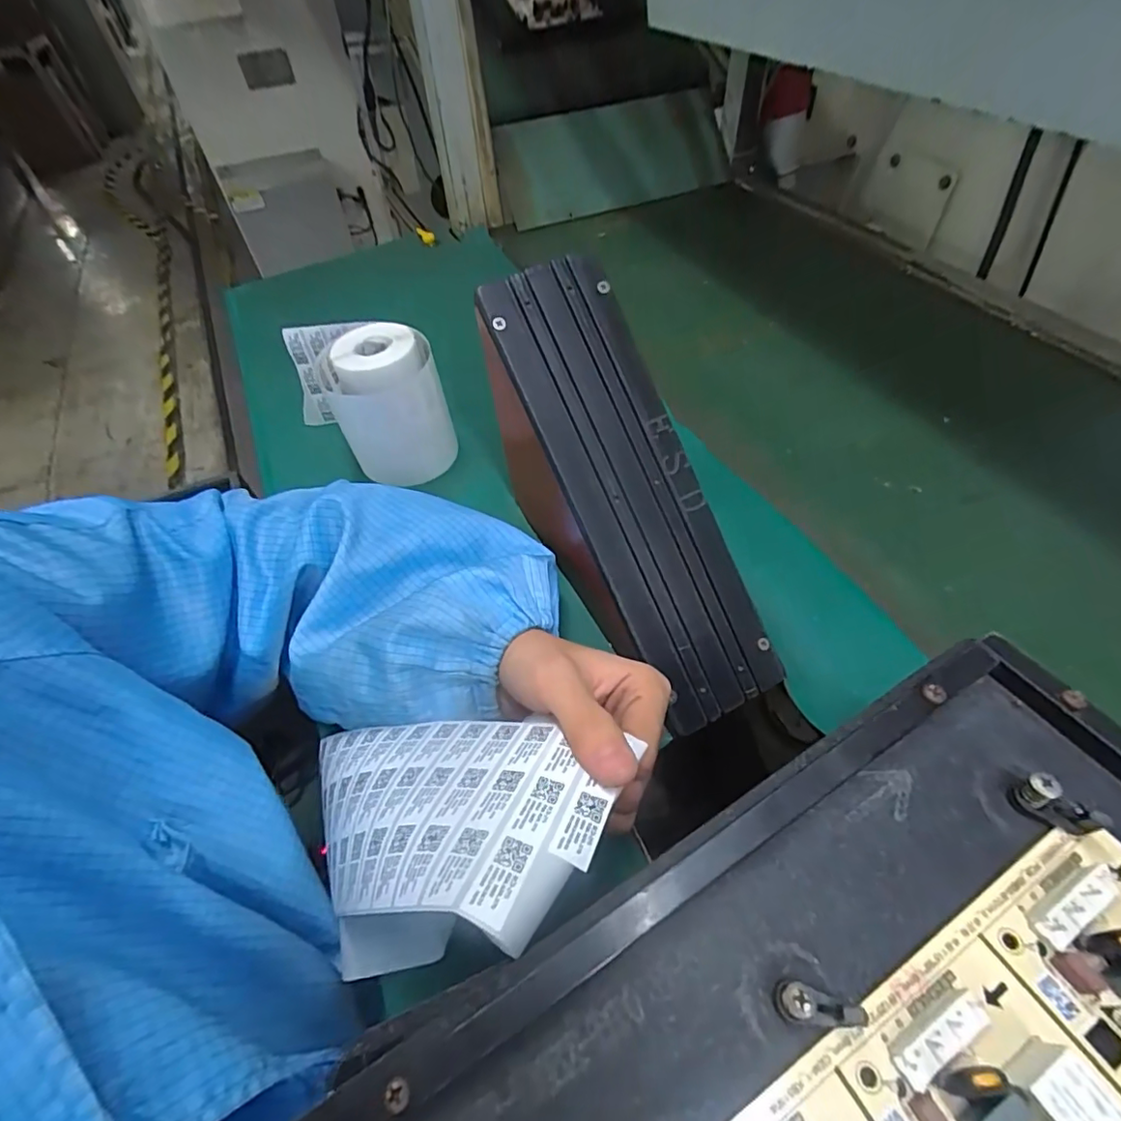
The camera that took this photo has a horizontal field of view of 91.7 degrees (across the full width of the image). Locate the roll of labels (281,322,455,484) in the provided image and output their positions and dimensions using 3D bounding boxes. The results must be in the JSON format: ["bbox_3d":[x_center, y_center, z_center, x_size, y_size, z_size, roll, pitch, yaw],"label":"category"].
[{"bbox_3d":[-0.158,-0.139,0.457,0.089,0.093,0.146,-33,56,-20],"label":"roll of labels"}]

